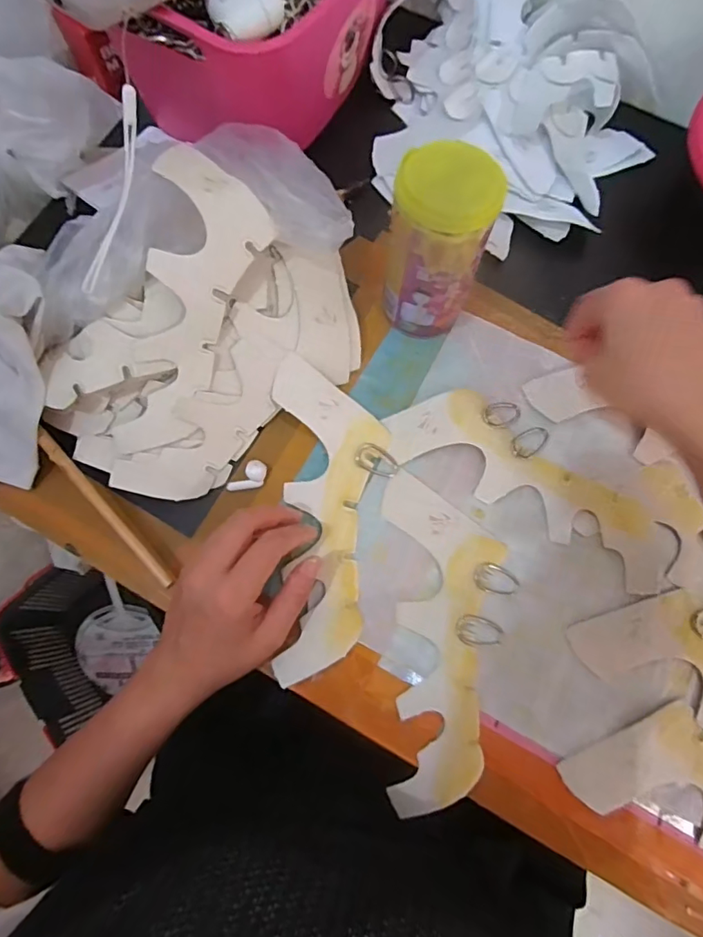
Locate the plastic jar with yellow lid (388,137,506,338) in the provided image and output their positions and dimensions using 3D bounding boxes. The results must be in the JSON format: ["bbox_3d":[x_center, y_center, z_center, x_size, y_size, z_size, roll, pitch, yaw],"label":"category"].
[{"bbox_3d":[0.058,-0.148,0.361,0.066,0.129,0.057,15,76,4],"label":"plastic jar with yellow lid"}]

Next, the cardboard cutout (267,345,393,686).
[{"bbox_3d":[-0.015,0.033,0.379,0.078,0.015,0.223,0,79,-9],"label":"cardboard cutout"}]

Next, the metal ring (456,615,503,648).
[{"bbox_3d":[0.089,0.115,0.359,0.032,0.004,0.021,17,76,5],"label":"metal ring"}]

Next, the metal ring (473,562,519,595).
[{"bbox_3d":[0.104,0.079,0.366,0.032,0.004,0.021,21,76,5],"label":"metal ring"}]

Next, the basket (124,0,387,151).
[{"bbox_3d":[-0.073,-0.402,0.418,0.194,0.111,0.260,28,77,7],"label":"basket"}]

